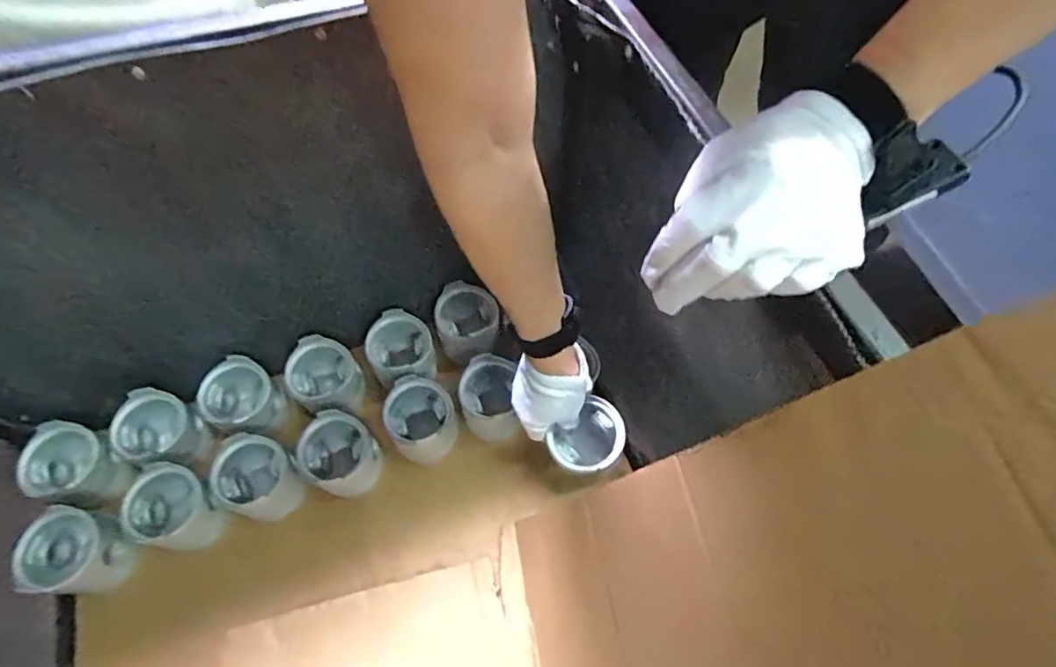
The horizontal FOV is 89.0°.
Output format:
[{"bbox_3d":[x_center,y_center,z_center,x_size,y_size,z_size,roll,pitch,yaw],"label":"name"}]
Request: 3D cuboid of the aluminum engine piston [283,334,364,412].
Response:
[{"bbox_3d":[-0.260,0.054,0.697,0.081,0.061,0.080,1,63,-1],"label":"aluminum engine piston"}]

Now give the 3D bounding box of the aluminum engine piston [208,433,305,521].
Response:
[{"bbox_3d":[-0.322,0.175,0.648,0.077,0.083,0.084,1,63,-1],"label":"aluminum engine piston"}]

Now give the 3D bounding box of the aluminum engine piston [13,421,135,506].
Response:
[{"bbox_3d":[-0.530,0.156,0.631,0.085,0.067,0.082,15,64,6],"label":"aluminum engine piston"}]

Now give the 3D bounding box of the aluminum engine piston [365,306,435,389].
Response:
[{"bbox_3d":[-0.167,0.025,0.713,0.080,0.090,0.086,1,63,-1],"label":"aluminum engine piston"}]

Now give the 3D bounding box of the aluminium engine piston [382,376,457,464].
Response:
[{"bbox_3d":[-0.135,0.112,0.682,0.081,0.091,0.084,1,63,-1],"label":"aluminium engine piston"}]

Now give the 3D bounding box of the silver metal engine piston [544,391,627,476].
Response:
[{"bbox_3d":[0.076,0.125,0.614,0.083,0.082,0.067,-38,68,1],"label":"silver metal engine piston"}]

